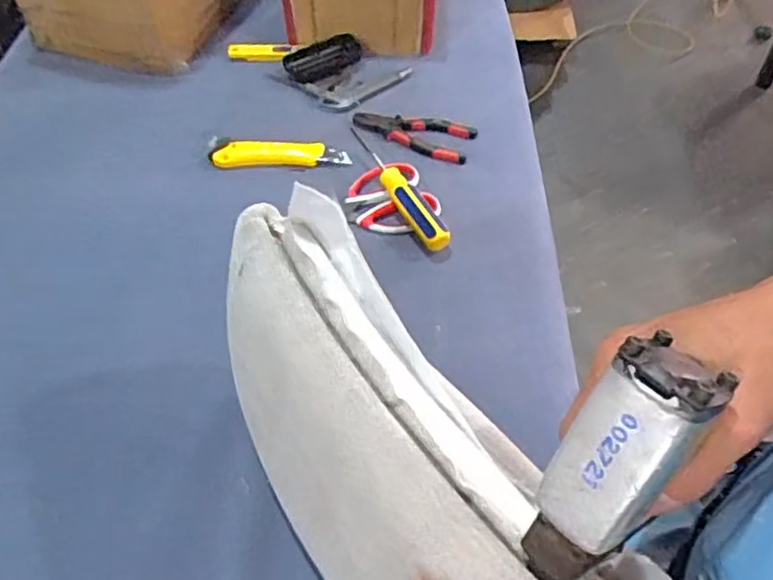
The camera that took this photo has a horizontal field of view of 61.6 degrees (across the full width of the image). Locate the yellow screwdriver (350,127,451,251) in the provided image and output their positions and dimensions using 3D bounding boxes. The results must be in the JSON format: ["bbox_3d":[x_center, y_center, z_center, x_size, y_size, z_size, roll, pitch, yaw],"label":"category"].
[{"bbox_3d":[0.010,-0.129,0.755,0.031,0.037,0.219,-22,54,-15],"label":"yellow screwdriver"}]

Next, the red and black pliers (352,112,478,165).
[{"bbox_3d":[0.033,-0.200,0.820,0.152,0.016,0.068,11,53,10],"label":"red and black pliers"}]

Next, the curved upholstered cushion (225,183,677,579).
[{"bbox_3d":[0.004,0.120,0.412,0.125,0.182,0.388,-33,57,-20],"label":"curved upholstered cushion"}]

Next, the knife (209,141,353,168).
[{"bbox_3d":[-0.132,-0.169,0.801,0.169,0.021,0.029,1,51,3],"label":"knife"}]

